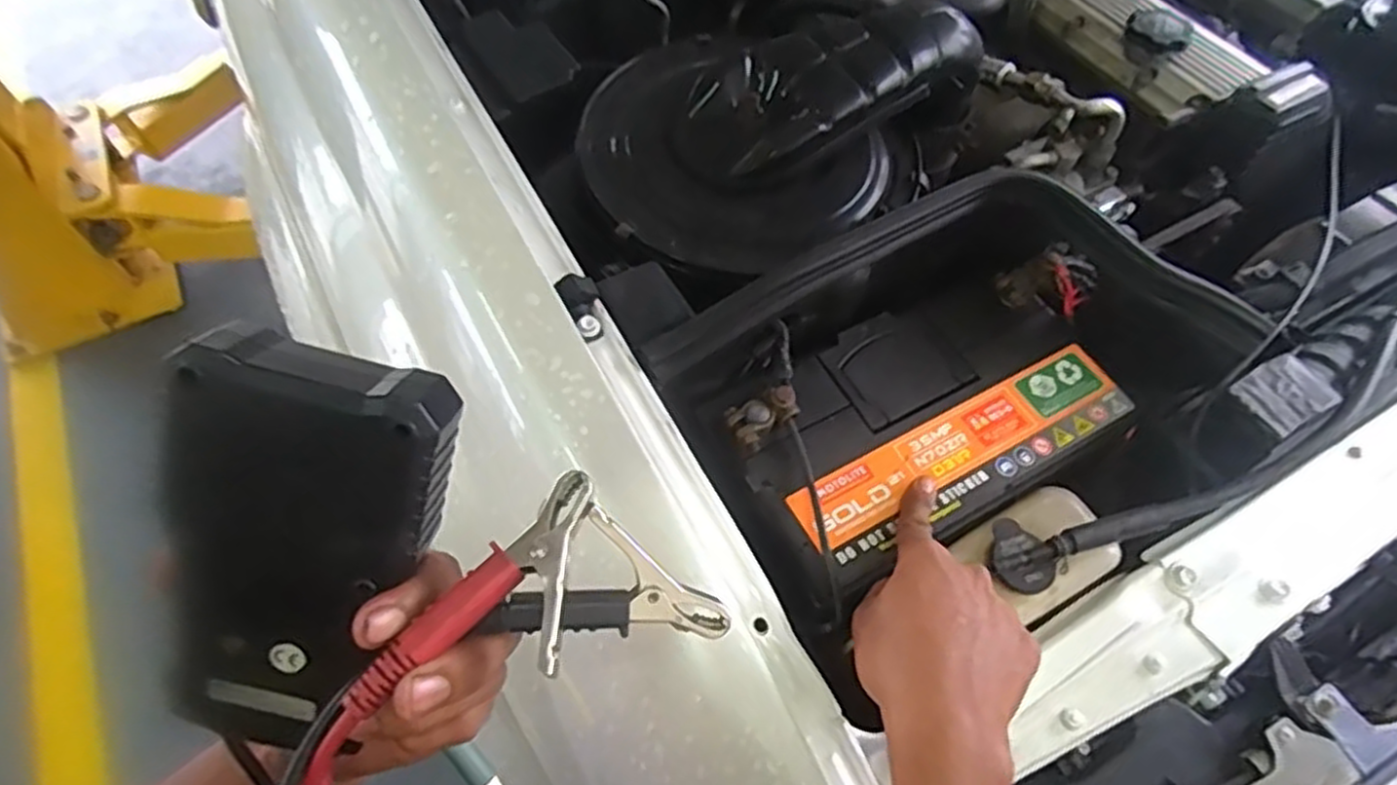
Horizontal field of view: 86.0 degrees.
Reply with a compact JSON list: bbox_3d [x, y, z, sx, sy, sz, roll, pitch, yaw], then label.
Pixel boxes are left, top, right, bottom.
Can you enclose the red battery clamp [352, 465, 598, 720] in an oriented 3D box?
[{"bbox_3d":[-0.062,0.073,0.242,0.043,0.009,0.098,40,69,22],"label":"red battery clamp"}]

